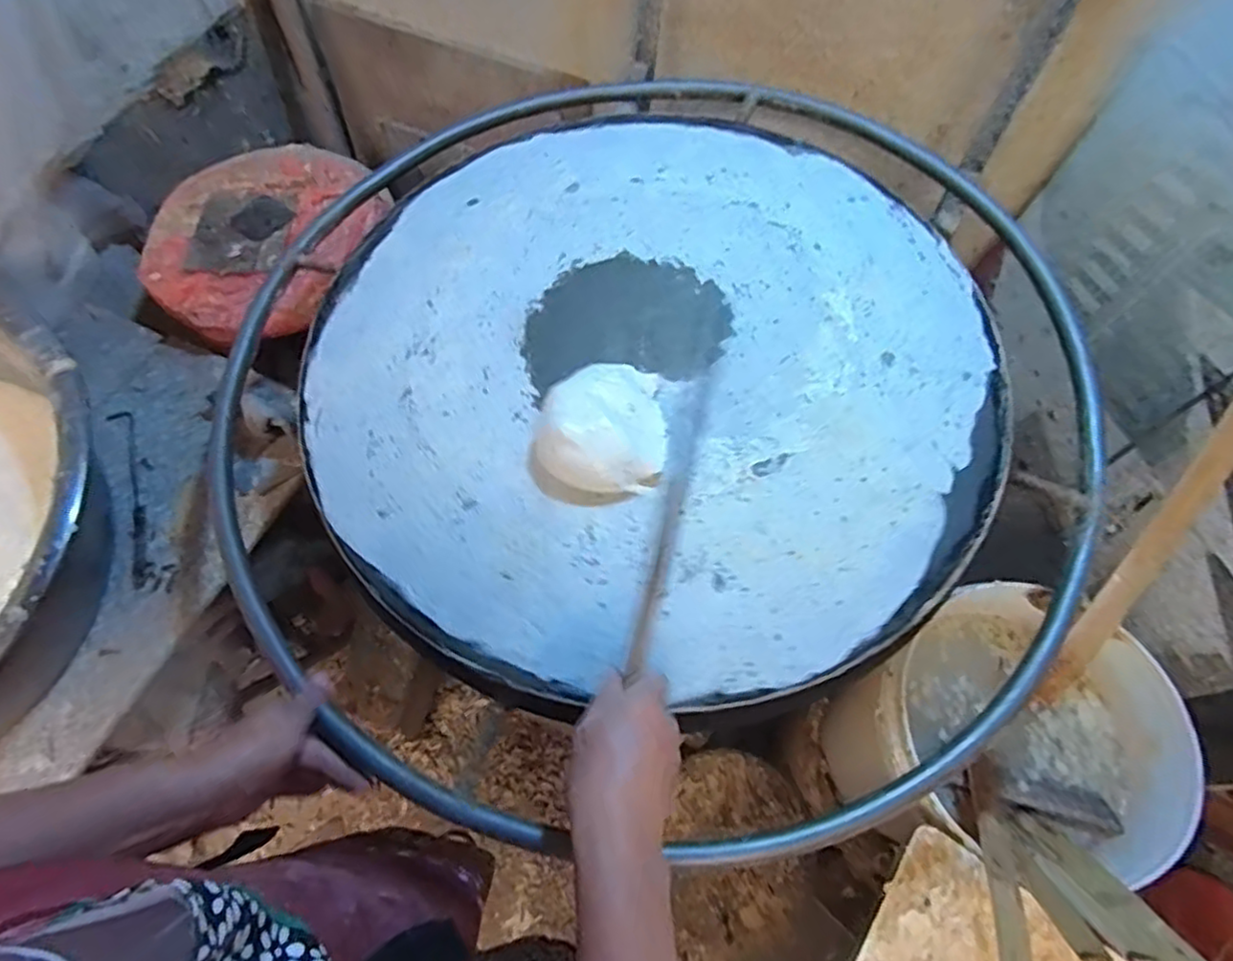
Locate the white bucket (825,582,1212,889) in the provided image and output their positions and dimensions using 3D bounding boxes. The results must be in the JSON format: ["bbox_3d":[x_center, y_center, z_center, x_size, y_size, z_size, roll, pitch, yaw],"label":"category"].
[{"bbox_3d":[0.420,0.298,0.790,0.295,0.325,0.262,10,62,5],"label":"white bucket"}]

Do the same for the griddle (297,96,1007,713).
[{"bbox_3d":[0.035,-0.138,0.621,0.596,0.052,0.638,9,62,4],"label":"griddle"}]

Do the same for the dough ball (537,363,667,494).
[{"bbox_3d":[-0.010,-0.051,0.555,0.101,0.046,0.115,2,62,0],"label":"dough ball"}]

